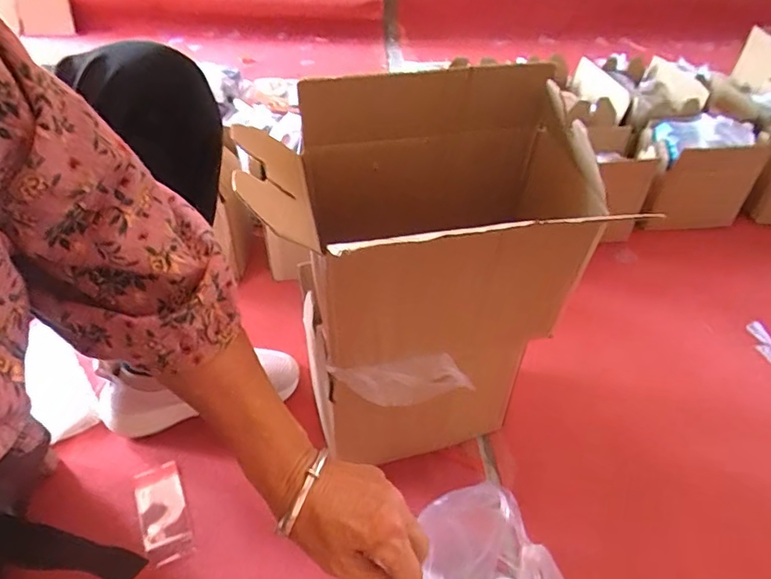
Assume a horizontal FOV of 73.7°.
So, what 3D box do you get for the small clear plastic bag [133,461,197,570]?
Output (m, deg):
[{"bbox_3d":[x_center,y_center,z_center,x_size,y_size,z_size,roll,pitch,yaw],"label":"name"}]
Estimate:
[{"bbox_3d":[-0.258,0.259,0.597,0.051,0.012,0.116,-18,46,-20],"label":"small clear plastic bag"}]

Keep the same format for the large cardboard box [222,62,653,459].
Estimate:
[{"bbox_3d":[0.035,0.027,0.536,0.275,0.448,0.167,-3,43,-5],"label":"large cardboard box"}]

